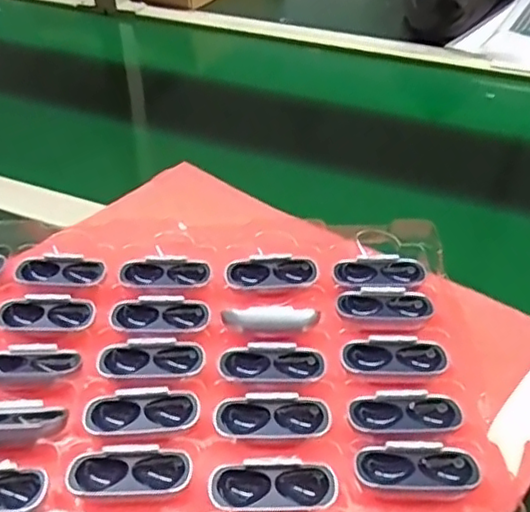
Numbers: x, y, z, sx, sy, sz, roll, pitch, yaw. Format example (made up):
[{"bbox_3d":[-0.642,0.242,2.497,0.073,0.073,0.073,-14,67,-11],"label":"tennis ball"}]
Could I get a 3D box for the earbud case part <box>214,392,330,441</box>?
[{"bbox_3d":[0.004,0.085,0.346,0.058,0.011,0.025,-1,39,0],"label":"earbud case part"}]

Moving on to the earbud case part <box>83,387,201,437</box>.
[{"bbox_3d":[-0.065,0.083,0.348,0.059,0.012,0.024,-5,40,-5],"label":"earbud case part"}]

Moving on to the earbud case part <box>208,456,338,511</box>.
[{"bbox_3d":[0.004,0.111,0.318,0.060,0.009,0.025,0,39,1],"label":"earbud case part"}]

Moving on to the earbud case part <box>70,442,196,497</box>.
[{"bbox_3d":[-0.067,0.107,0.325,0.059,0.015,0.022,-3,39,-3],"label":"earbud case part"}]

